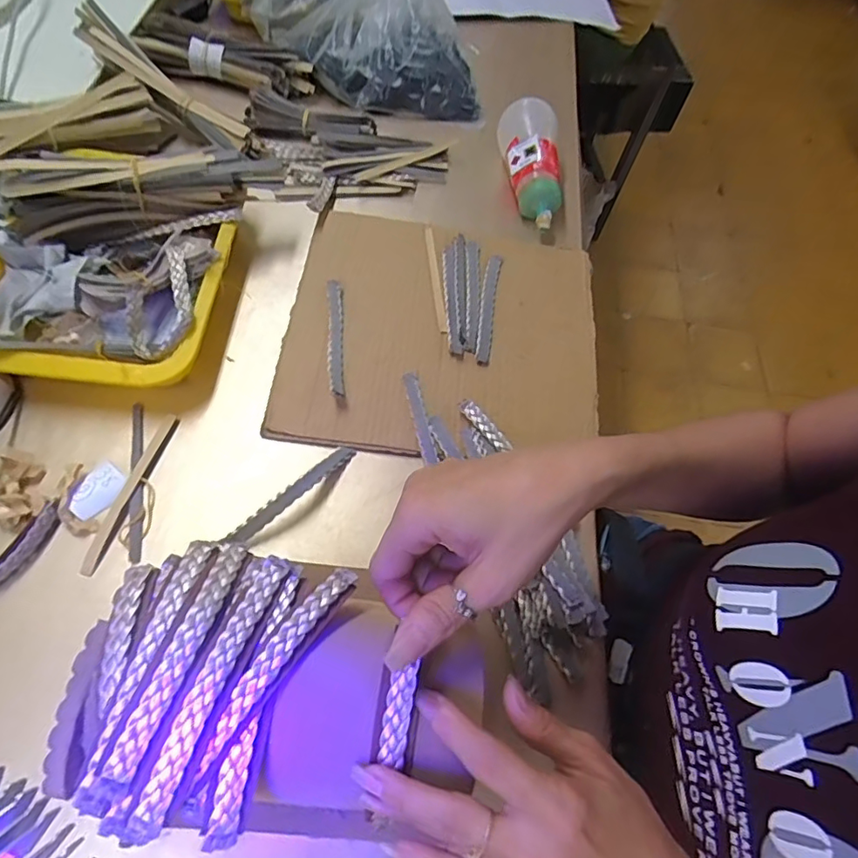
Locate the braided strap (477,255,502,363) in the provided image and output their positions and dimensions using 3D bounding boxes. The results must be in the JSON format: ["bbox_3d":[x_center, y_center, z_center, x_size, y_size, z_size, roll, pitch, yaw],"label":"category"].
[{"bbox_3d":[0.057,-0.118,0.527,0.015,0.005,0.133,11,61,-1],"label":"braided strap"}]

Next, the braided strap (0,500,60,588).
[{"bbox_3d":[-0.306,0.098,0.369,0.024,0.016,0.120,40,65,14],"label":"braided strap"}]

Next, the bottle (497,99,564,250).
[{"bbox_3d":[0.118,-0.284,0.592,0.061,0.047,0.169,-7,78,-6],"label":"bottle"}]

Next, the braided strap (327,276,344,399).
[{"bbox_3d":[-0.084,-0.083,0.488,0.014,0.014,0.131,-2,62,-8],"label":"braided strap"}]

